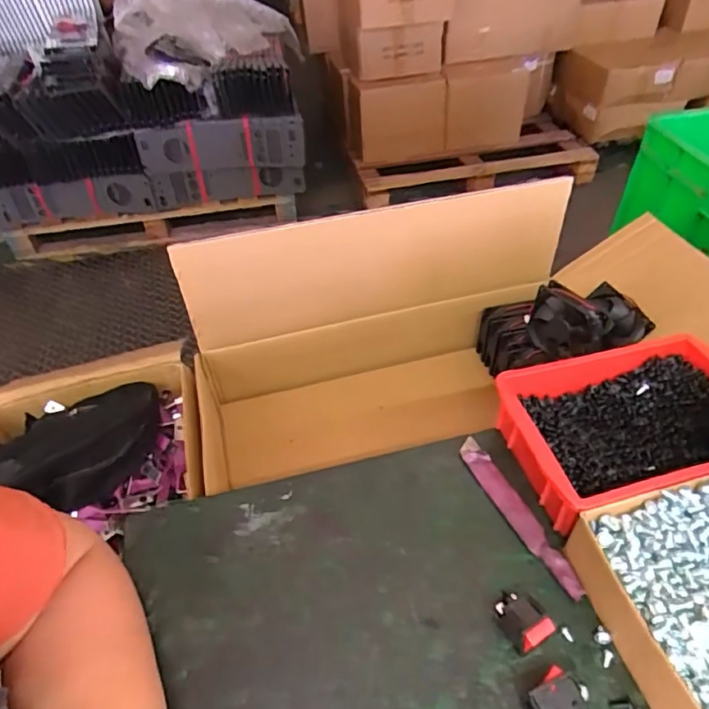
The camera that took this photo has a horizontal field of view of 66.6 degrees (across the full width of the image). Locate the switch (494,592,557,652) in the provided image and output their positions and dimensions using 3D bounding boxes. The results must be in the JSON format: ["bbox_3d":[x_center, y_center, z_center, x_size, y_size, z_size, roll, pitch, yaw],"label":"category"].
[{"bbox_3d":[0.111,0.175,0.356,0.020,0.031,0.034,-17,45,-15],"label":"switch"}]

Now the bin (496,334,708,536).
[{"bbox_3d":[0.228,0.065,0.443,0.198,0.061,0.130,-11,44,-8],"label":"bin"}]

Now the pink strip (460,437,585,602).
[{"bbox_3d":[0.127,0.124,0.427,0.020,0.011,0.145,-18,46,-16],"label":"pink strip"}]

